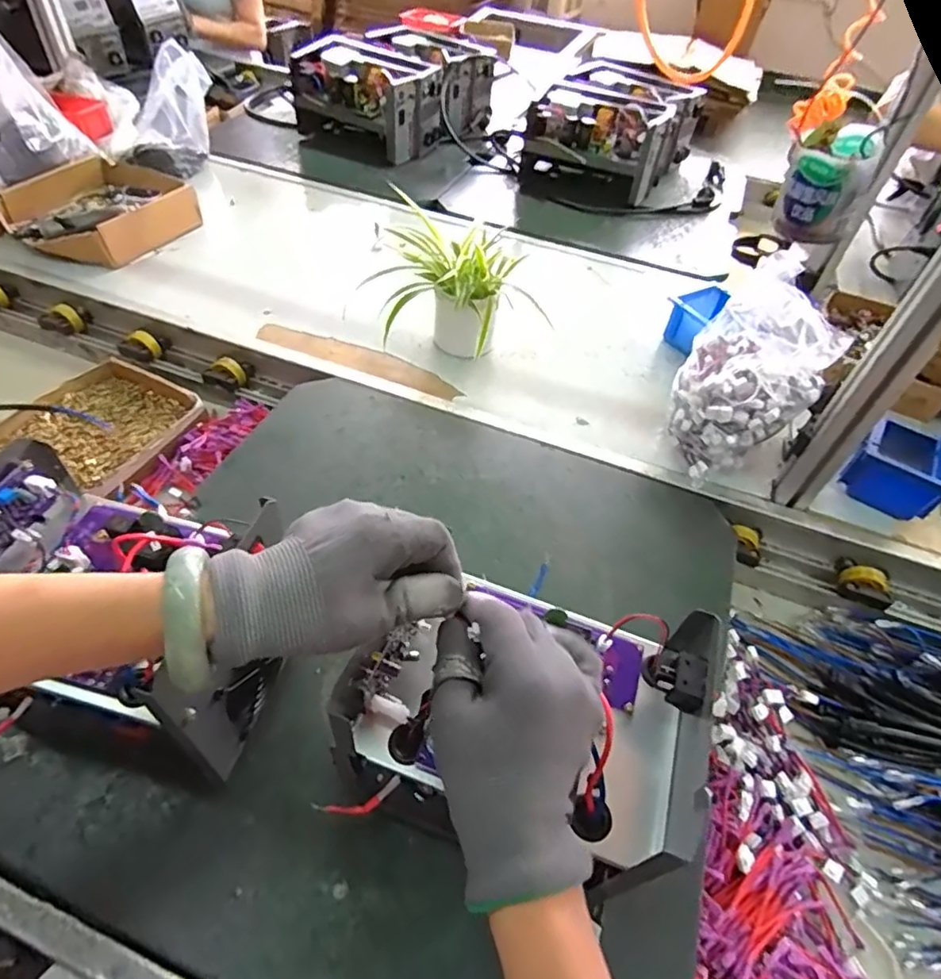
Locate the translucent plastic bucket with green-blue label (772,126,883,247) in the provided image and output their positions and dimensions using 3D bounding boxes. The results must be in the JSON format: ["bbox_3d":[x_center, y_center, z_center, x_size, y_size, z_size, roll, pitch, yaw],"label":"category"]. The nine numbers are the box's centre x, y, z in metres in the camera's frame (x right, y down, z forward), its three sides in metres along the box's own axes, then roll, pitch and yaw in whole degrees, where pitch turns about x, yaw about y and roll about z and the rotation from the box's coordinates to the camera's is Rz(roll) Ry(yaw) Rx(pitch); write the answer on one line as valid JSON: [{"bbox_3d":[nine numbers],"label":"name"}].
[{"bbox_3d":[0.285,-0.246,0.474,0.063,0.072,0.059,22,51,13],"label":"translucent plastic bucket with green-blue label"}]

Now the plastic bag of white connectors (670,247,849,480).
[{"bbox_3d":[0.335,-0.132,0.716,0.152,0.202,0.178,35,55,22],"label":"plastic bag of white connectors"}]

